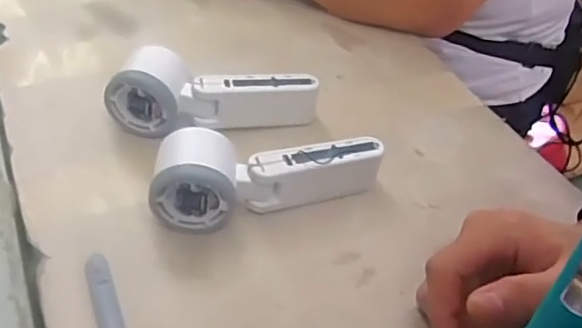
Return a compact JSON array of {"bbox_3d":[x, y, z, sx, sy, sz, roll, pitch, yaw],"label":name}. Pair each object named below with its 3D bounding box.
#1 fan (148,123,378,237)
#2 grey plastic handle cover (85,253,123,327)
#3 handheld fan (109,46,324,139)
[{"bbox_3d":[-0.013,0.005,0.435,0.166,0.056,0.049,-3,44,-9],"label":"fan"},{"bbox_3d":[-0.112,0.094,0.378,0.015,0.007,0.092,-15,46,-18],"label":"grey plastic handle cover"},{"bbox_3d":[-0.062,-0.057,0.509,0.168,0.048,0.052,5,43,0],"label":"handheld fan"}]

